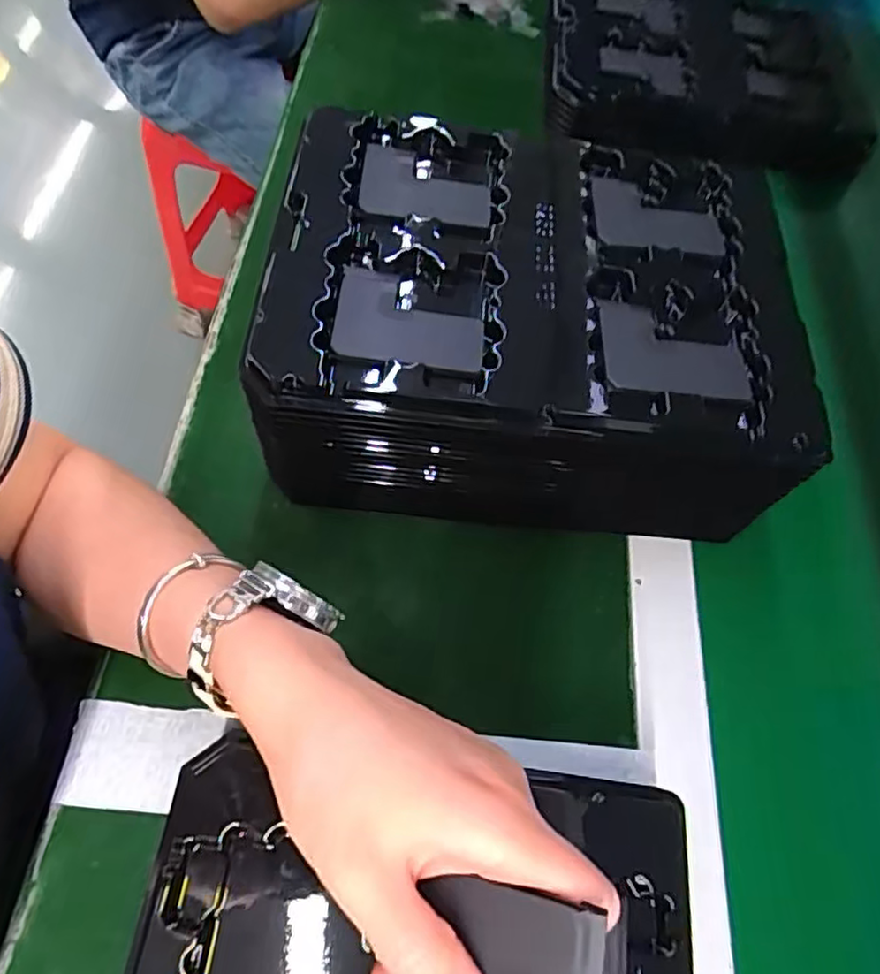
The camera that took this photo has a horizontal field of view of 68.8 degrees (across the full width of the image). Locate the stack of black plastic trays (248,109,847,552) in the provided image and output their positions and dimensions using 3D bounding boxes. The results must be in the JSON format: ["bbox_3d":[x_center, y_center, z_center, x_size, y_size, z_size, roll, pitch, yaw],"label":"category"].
[{"bbox_3d":[0.047,-0.099,0.398,0.279,0.126,0.209,5,62,-2],"label":"stack of black plastic trays"}]

